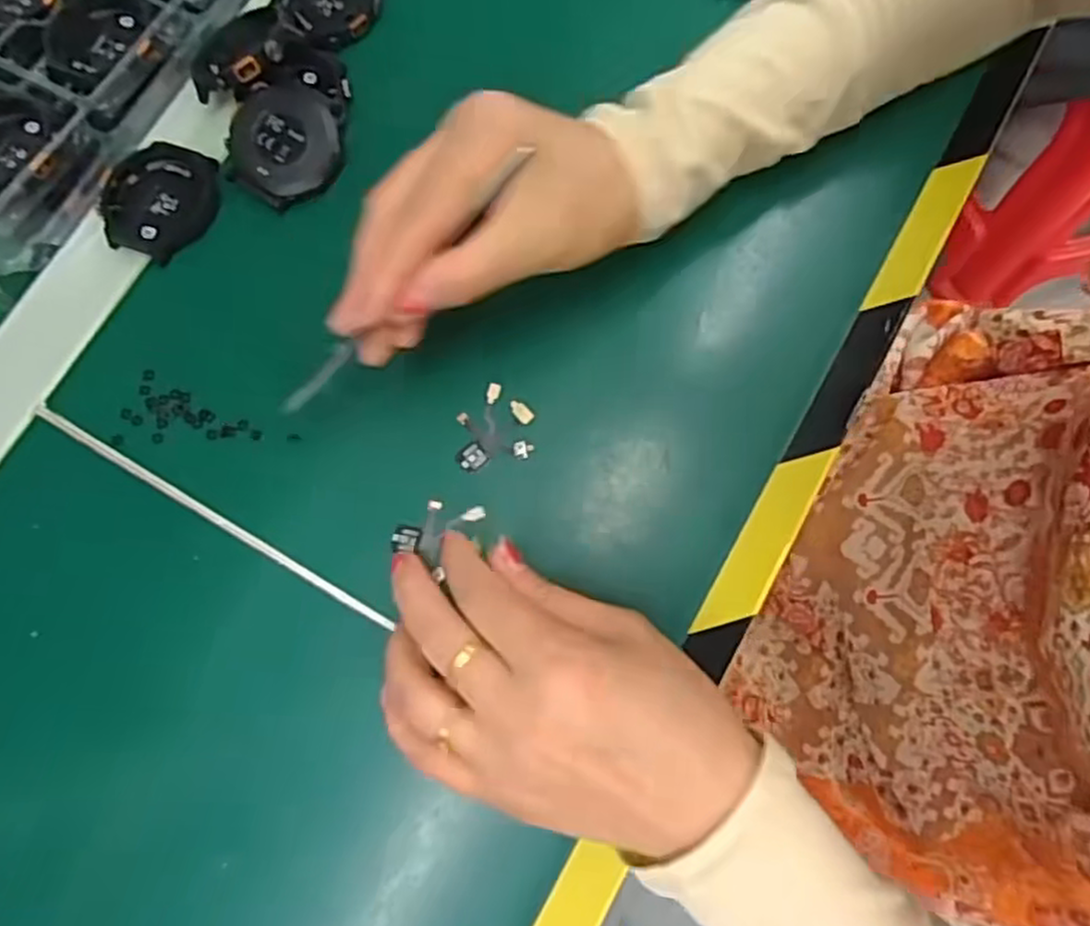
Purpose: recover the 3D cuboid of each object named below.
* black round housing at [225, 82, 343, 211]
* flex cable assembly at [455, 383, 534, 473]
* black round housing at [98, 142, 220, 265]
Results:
[{"bbox_3d":[-0.116,-0.141,0.325,0.050,0.010,0.050,-35,91,4],"label":"black round housing"},{"bbox_3d":[-0.021,-0.015,0.301,0.030,0.004,0.036,-1,76,3],"label":"flex cable assembly"},{"bbox_3d":[-0.173,-0.118,0.331,0.047,0.007,0.053,18,77,8],"label":"black round housing"}]

